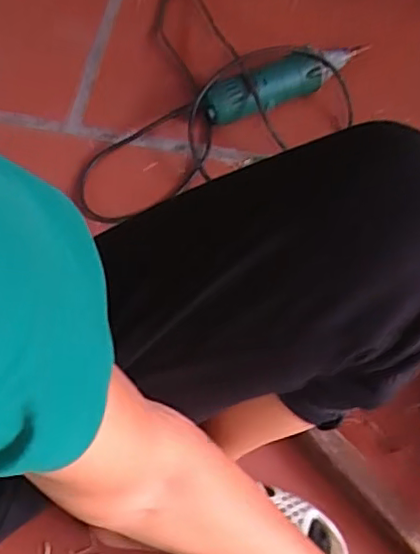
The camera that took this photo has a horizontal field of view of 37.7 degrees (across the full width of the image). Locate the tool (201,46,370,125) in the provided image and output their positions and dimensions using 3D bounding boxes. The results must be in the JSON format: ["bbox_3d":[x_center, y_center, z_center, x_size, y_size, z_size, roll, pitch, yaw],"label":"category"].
[{"bbox_3d":[0.097,-0.236,0.744,0.221,0.050,0.045,-25,70,-8],"label":"tool"}]

